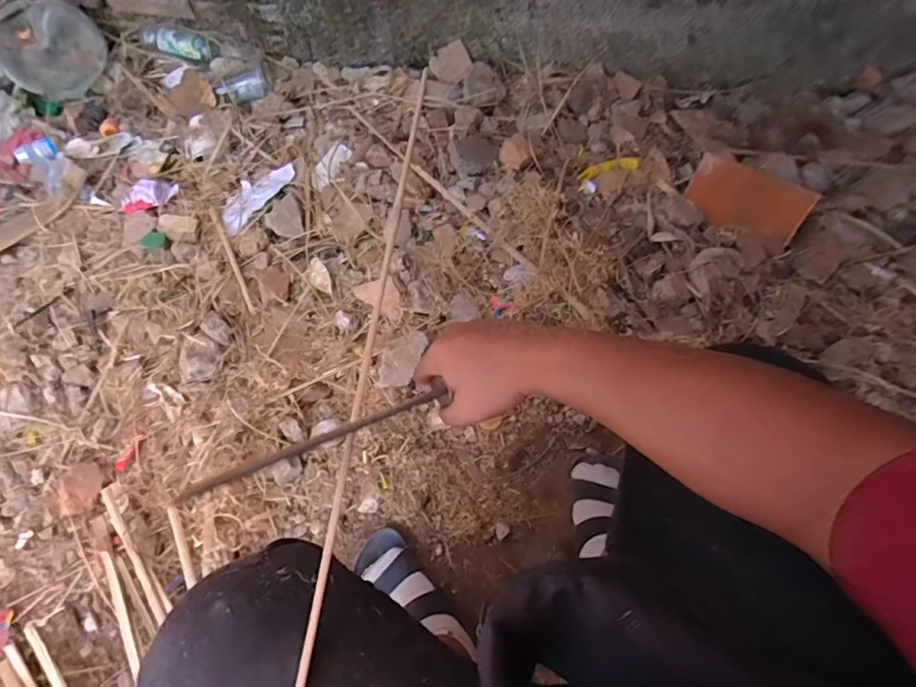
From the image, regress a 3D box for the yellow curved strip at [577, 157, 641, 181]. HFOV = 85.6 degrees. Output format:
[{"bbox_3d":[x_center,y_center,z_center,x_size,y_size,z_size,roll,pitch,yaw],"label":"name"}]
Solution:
[{"bbox_3d":[0.306,-0.355,1.002,0.121,0.007,0.037,-10,65,15],"label":"yellow curved strip"}]

